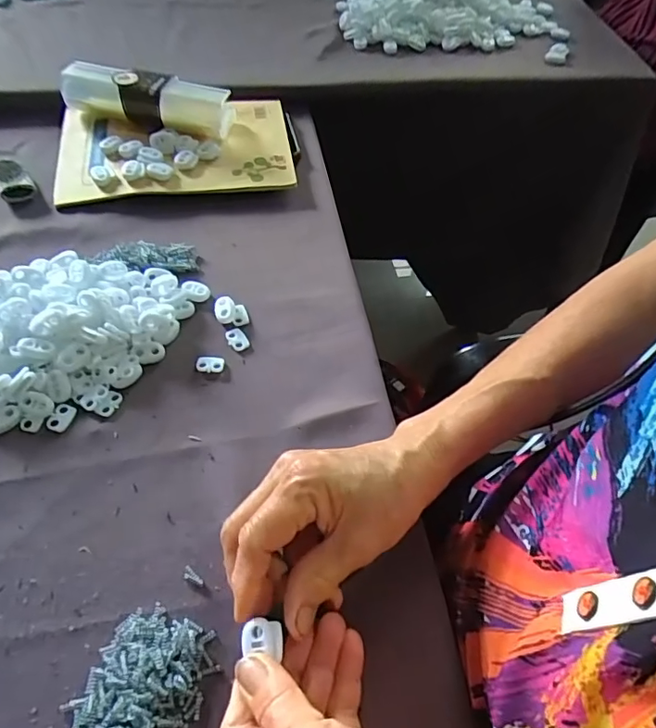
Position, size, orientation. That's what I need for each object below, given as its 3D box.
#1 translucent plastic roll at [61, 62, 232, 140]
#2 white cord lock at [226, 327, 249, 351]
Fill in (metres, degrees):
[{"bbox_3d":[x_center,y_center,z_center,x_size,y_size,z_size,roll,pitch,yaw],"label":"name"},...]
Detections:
[{"bbox_3d":[-0.167,-0.245,0.488,0.159,0.039,0.045,11,56,4],"label":"translucent plastic roll"},{"bbox_3d":[-0.066,-0.018,0.382,0.014,0.004,0.019,-21,59,-17],"label":"white cord lock"}]

